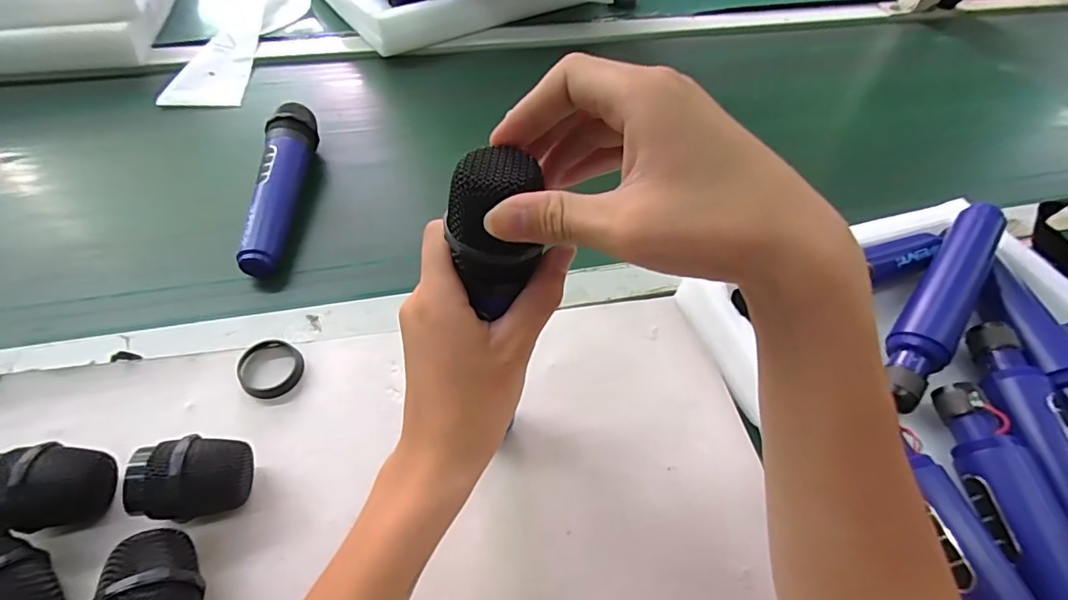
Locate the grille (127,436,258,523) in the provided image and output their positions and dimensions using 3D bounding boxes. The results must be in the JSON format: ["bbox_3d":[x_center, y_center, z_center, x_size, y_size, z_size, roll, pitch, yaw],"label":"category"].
[{"bbox_3d":[-0.204,0.109,0.309,0.055,0.048,0.045,-3,54,-7],"label":"grille"}]

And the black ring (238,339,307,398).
[{"bbox_3d":[-0.192,0.050,0.375,0.045,0.013,0.042,2,54,-3],"label":"black ring"}]

